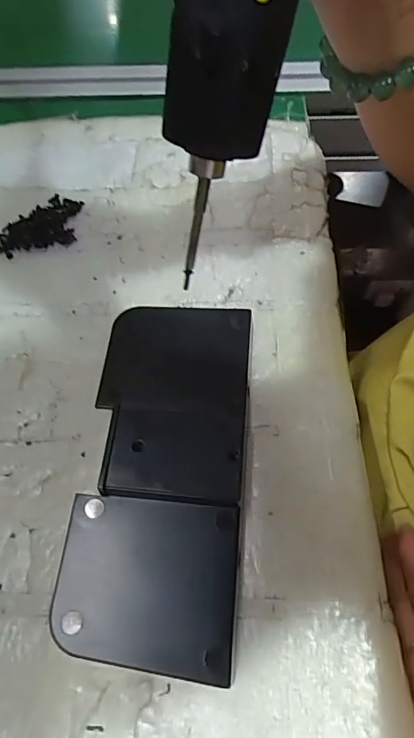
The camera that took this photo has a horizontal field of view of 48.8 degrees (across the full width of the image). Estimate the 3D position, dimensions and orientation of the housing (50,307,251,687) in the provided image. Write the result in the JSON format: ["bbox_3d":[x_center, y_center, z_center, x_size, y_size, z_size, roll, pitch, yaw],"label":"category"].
[{"bbox_3d":[-0.019,0.042,0.210,0.070,0.031,0.159,4,63,4],"label":"housing"}]

